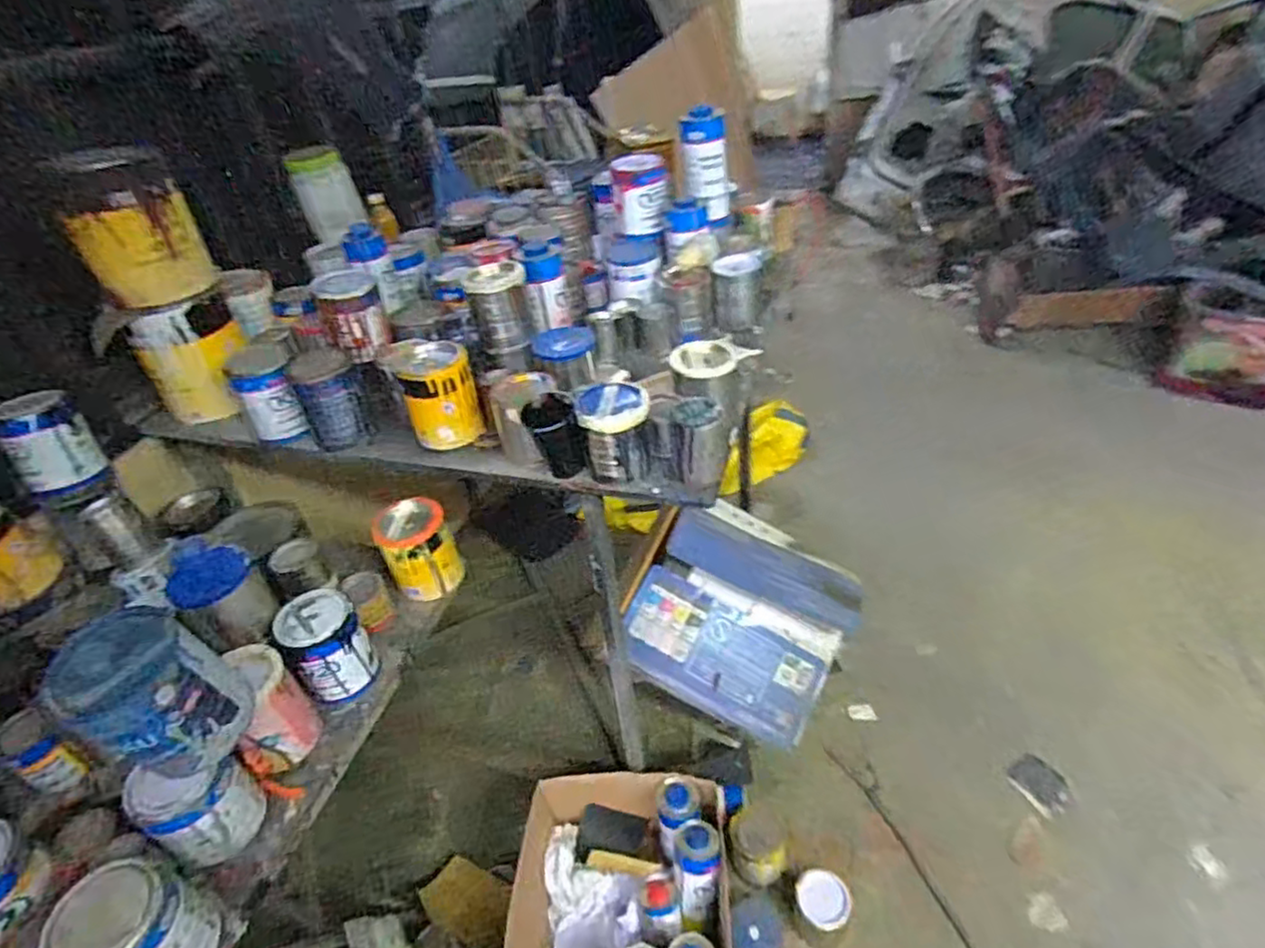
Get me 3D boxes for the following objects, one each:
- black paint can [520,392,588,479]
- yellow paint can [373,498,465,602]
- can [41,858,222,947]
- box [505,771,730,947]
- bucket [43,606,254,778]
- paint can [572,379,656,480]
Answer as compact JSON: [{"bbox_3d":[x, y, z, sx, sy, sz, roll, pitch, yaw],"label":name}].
[{"bbox_3d":[-0.108,-0.046,0.968,0.068,0.110,0.063,-5,37,4],"label":"black paint can"},{"bbox_3d":[-0.343,0.127,1.105,0.109,0.142,0.099,-24,40,-19],"label":"yellow paint can"},{"bbox_3d":[-0.502,0.474,0.699,0.106,0.132,0.111,10,41,23],"label":"can"},{"bbox_3d":[-0.022,0.792,1.264,0.392,0.195,0.438,-4,37,6],"label":"box"},{"bbox_3d":[-0.510,0.239,0.732,0.103,0.173,0.109,0,38,11],"label":"bucket"},{"bbox_3d":[-0.022,-0.060,0.966,0.098,0.108,0.095,-5,37,4],"label":"paint can"}]

